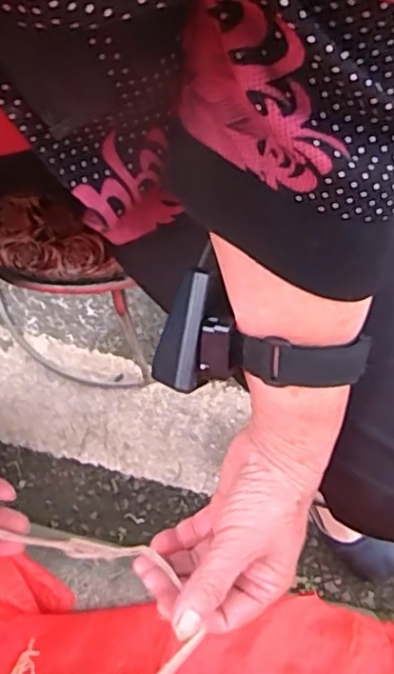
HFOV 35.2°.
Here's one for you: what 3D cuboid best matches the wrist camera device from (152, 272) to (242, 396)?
[{"bbox_3d":[0.007,0.000,0.347,0.044,0.033,0.065,29,109,25],"label":"wrist camera device"}]

